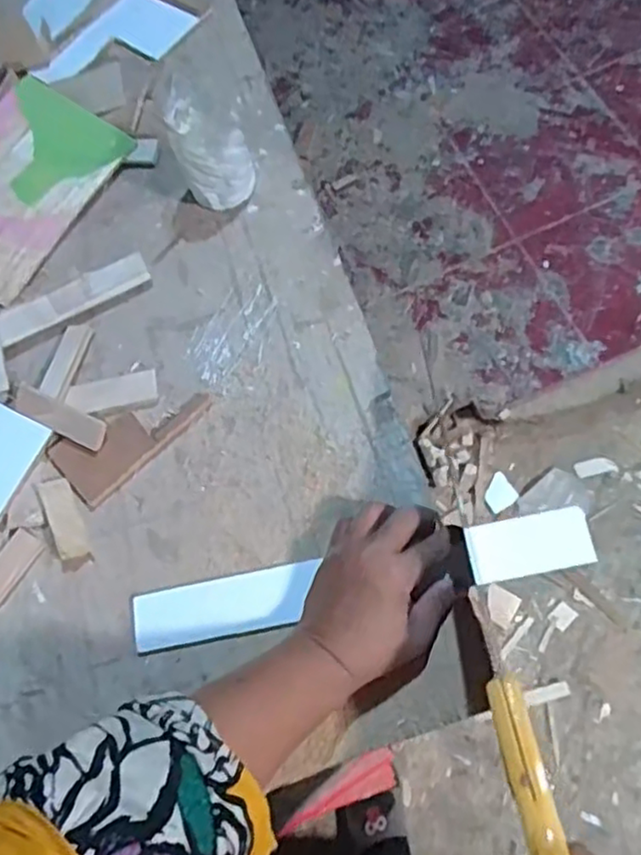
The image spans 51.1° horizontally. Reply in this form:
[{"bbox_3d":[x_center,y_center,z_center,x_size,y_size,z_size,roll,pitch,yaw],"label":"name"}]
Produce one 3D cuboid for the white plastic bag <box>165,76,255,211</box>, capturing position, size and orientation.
[{"bbox_3d":[-0.103,-0.265,0.634,0.065,0.092,0.085,-15,74,1],"label":"white plastic bag"}]

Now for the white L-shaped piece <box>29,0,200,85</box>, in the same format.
[{"bbox_3d":[-0.232,-0.428,0.753,0.113,0.012,0.162,35,80,13],"label":"white L-shaped piece"}]

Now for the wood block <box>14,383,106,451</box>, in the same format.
[{"bbox_3d":[-0.224,-0.009,0.575,0.093,0.006,0.026,24,78,11],"label":"wood block"}]

